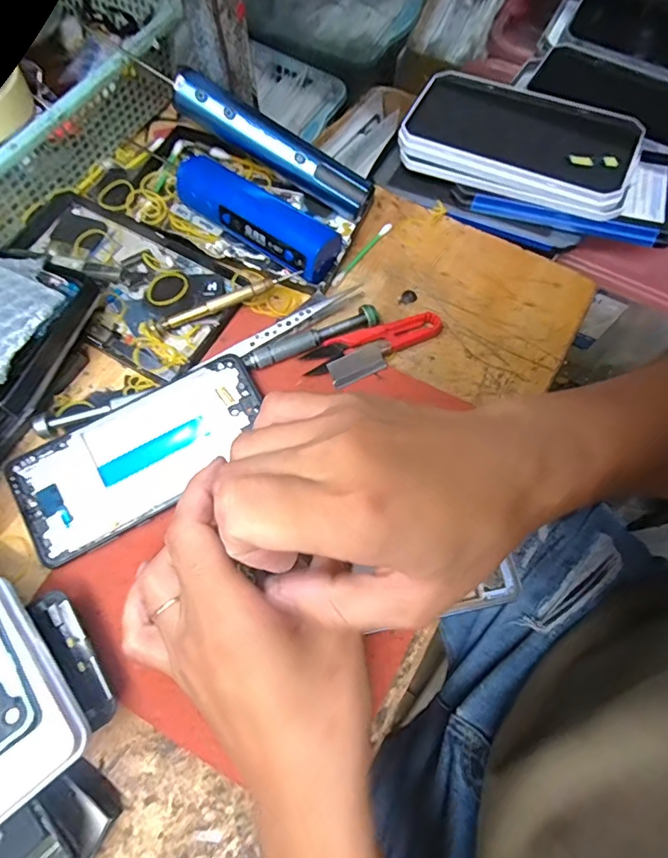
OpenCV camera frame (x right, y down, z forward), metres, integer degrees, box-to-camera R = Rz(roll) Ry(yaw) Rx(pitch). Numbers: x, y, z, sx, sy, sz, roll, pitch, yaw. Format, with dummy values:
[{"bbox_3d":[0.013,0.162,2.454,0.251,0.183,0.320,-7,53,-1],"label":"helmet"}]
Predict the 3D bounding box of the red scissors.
[{"bbox_3d":[0.028,-0.060,0.346,0.101,0.012,0.022,-21,71,-8],"label":"red scissors"}]

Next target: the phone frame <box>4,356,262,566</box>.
[{"bbox_3d":[-0.116,0.016,0.310,0.156,0.013,0.068,-29,72,-10],"label":"phone frame"}]

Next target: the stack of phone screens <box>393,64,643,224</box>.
[{"bbox_3d":[0.148,-0.233,0.399,0.176,0.020,0.104,23,72,11],"label":"stack of phone screens"}]

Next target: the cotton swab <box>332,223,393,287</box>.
[{"bbox_3d":[0.021,-0.133,0.375,0.006,0.005,0.068,39,74,13],"label":"cotton swab"}]

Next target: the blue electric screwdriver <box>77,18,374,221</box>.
[{"bbox_3d":[-0.065,-0.222,0.364,0.207,0.022,0.024,29,71,-8],"label":"blue electric screwdriver"}]

